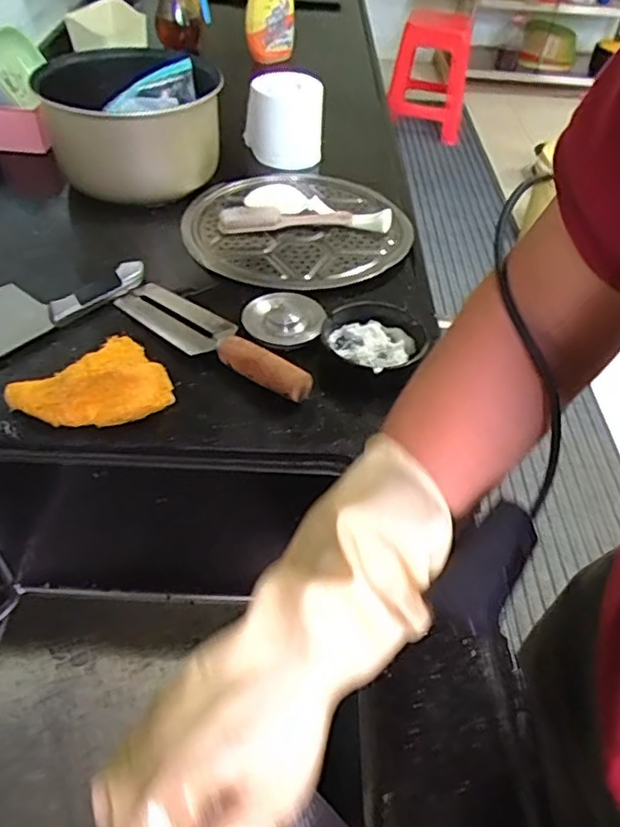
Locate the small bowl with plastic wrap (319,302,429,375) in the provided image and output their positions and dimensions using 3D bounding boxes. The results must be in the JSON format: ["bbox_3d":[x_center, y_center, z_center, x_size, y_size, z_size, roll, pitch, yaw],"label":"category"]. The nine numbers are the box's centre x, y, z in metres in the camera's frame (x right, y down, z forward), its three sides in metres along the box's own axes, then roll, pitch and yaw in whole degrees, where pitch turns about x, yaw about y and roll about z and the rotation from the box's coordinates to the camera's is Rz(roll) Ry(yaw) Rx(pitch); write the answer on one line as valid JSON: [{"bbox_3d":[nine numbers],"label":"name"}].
[{"bbox_3d":[0.063,-0.076,0.617,0.094,0.024,0.083,-5,47,-9],"label":"small bowl with plastic wrap"}]

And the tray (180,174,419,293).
[{"bbox_3d":[-0.016,-0.236,0.780,0.271,0.017,0.263,2,46,-2],"label":"tray"}]

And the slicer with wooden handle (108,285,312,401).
[{"bbox_3d":[-0.096,-0.078,0.605,0.238,0.033,0.059,34,53,26],"label":"slicer with wooden handle"}]

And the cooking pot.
[{"bbox_3d":[-0.223,-0.370,0.806,0.219,0.126,0.221,-11,46,-12],"label":"cooking pot"}]

